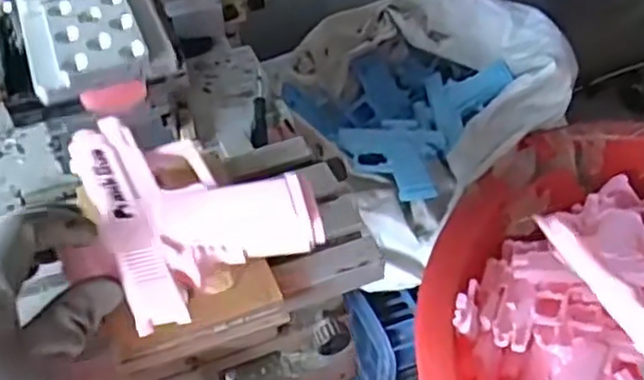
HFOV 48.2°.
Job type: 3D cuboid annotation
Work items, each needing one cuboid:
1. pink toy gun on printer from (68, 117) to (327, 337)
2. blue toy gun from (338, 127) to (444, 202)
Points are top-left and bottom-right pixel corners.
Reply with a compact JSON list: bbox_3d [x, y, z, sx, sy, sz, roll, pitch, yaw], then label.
[{"bbox_3d":[-0.070,0.000,0.388,0.102,0.017,0.134,-21,48,-18],"label":"pink toy gun on printer"},{"bbox_3d":[0.080,-0.036,0.865,0.122,0.021,0.110,6,46,8],"label":"blue toy gun"}]

